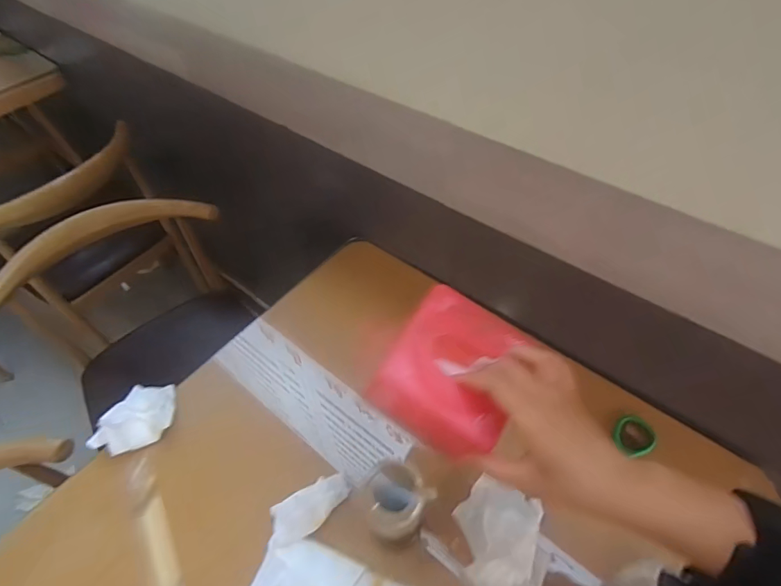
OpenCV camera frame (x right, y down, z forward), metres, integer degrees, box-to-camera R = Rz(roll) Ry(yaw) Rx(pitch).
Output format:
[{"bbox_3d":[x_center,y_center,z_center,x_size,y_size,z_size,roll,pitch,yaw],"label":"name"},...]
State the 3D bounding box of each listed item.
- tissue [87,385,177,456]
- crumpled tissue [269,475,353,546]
[{"bbox_3d":[-0.336,0.166,0.595,0.083,0.035,0.108,13,54,13],"label":"tissue"},{"bbox_3d":[-0.094,0.252,0.514,0.099,0.022,0.045,-23,54,-15],"label":"crumpled tissue"}]

